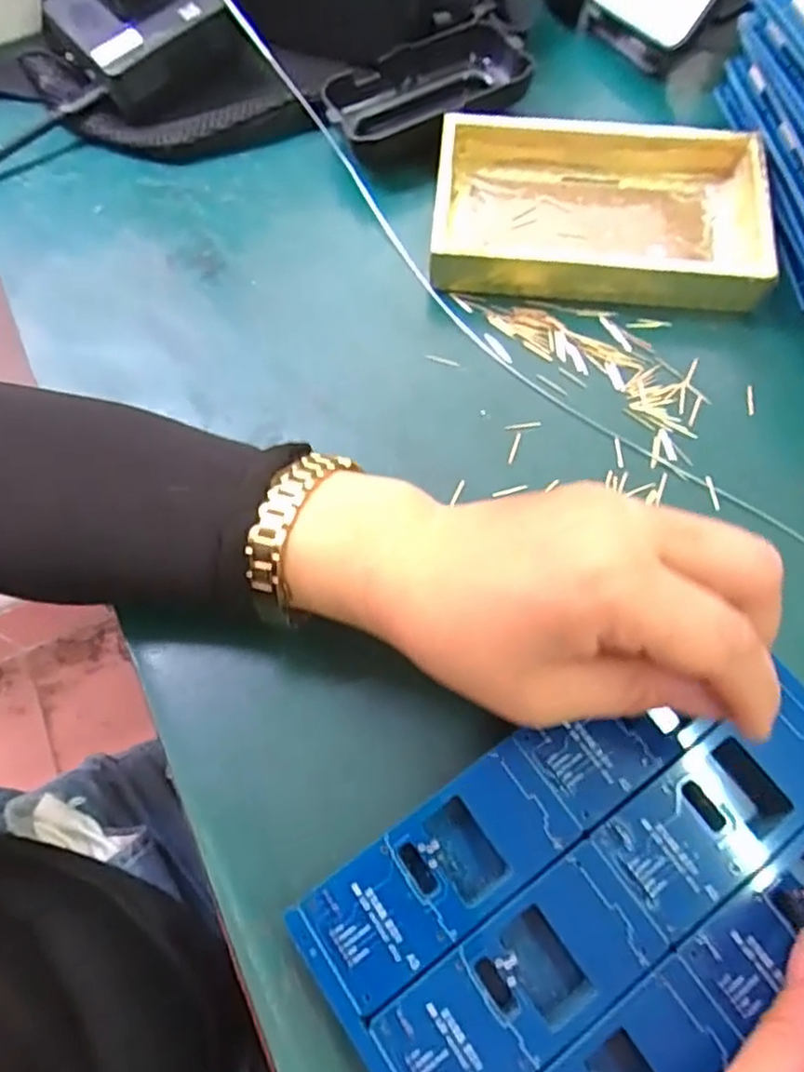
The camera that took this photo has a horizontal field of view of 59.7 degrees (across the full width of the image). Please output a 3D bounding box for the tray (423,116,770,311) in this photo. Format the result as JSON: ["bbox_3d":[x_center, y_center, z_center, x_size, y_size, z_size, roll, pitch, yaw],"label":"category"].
[{"bbox_3d":[0.095,-0.159,0.342,0.152,0.029,0.093,7,68,5],"label":"tray"}]

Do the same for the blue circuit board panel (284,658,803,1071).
[{"bbox_3d":[0.083,0.130,0.225,0.185,0.021,0.152,-36,71,-12],"label":"blue circuit board panel"}]

